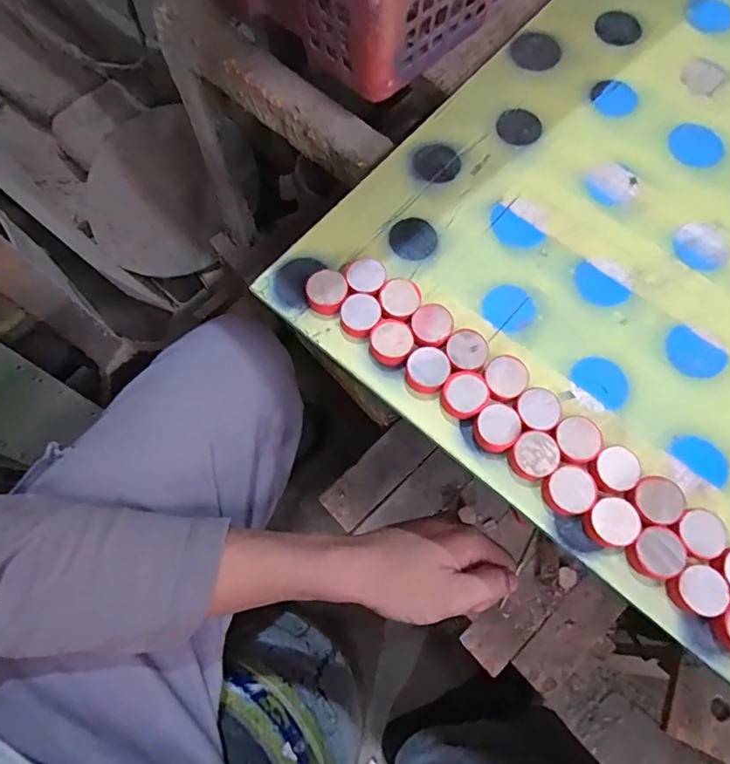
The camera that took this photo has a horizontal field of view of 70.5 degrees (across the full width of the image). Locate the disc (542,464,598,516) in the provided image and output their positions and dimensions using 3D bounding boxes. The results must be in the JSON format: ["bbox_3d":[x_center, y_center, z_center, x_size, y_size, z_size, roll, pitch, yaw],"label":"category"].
[{"bbox_3d":[0.097,0.052,0.245,0.023,0.011,0.022,0,73,-1],"label":"disc"}]

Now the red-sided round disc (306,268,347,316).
[{"bbox_3d":[-0.021,-0.048,0.280,0.022,0.011,0.024,0,73,-1],"label":"red-sided round disc"}]

